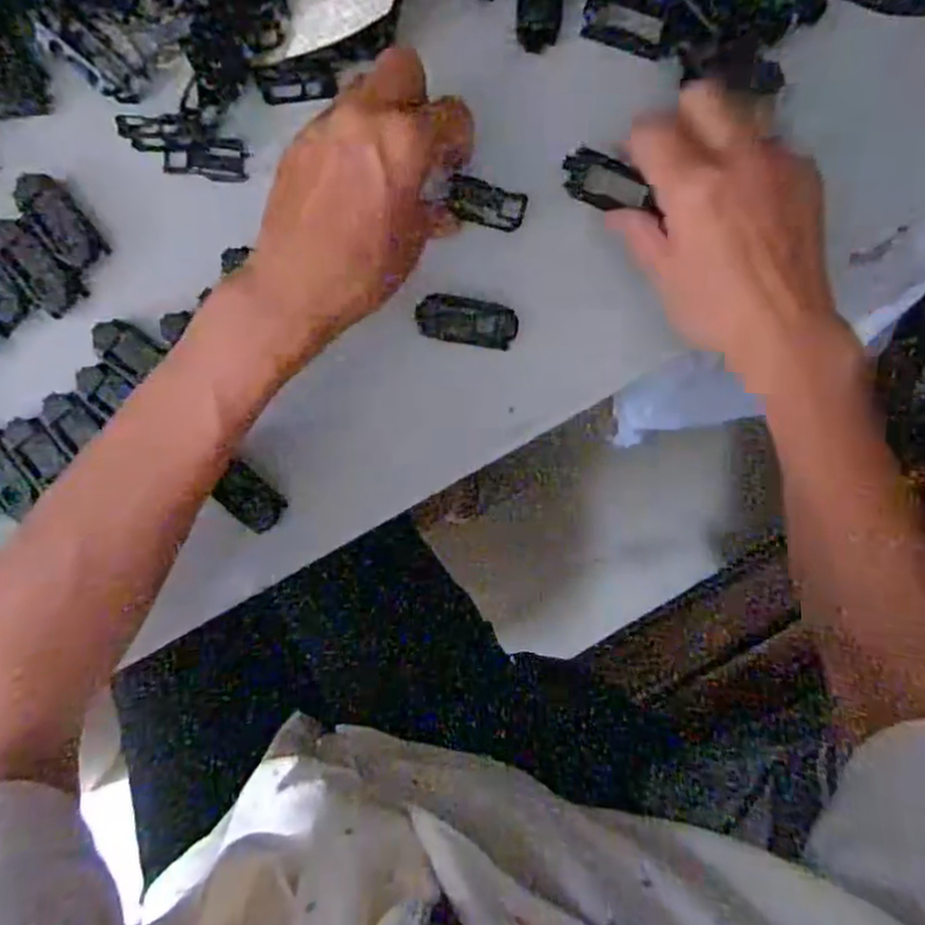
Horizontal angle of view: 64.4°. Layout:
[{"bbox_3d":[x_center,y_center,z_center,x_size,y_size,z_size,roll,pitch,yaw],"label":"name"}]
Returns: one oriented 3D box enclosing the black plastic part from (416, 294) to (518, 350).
[{"bbox_3d":[0.002,-0.071,0.370,0.050,0.007,0.022,9,94,-4],"label":"black plastic part"}]

